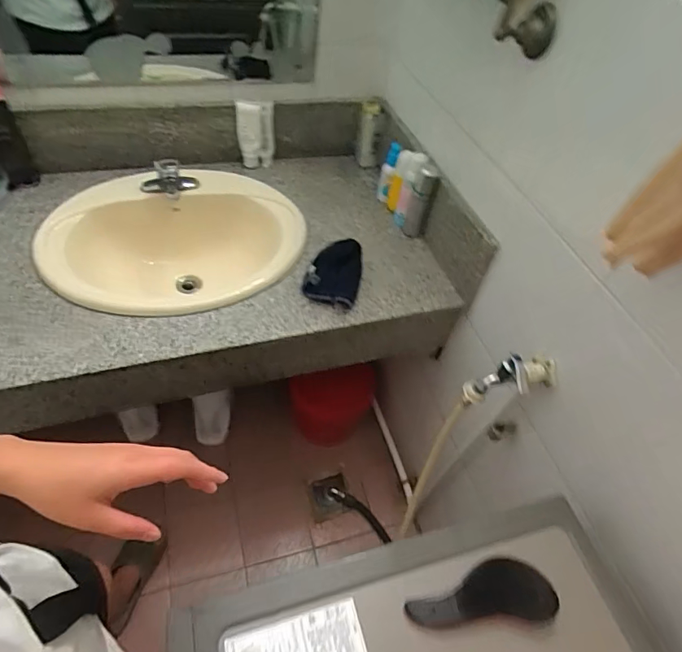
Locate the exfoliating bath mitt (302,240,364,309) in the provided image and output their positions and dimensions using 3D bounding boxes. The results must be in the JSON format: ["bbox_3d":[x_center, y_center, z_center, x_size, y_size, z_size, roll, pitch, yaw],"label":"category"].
[{"bbox_3d":[-0.011,-0.119,0.932,0.107,0.042,0.187,15,51,2],"label":"exfoliating bath mitt"}]

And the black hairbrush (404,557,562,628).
[{"bbox_3d":[0.165,0.320,0.550,0.168,0.031,0.063,3,51,-7],"label":"black hairbrush"}]

